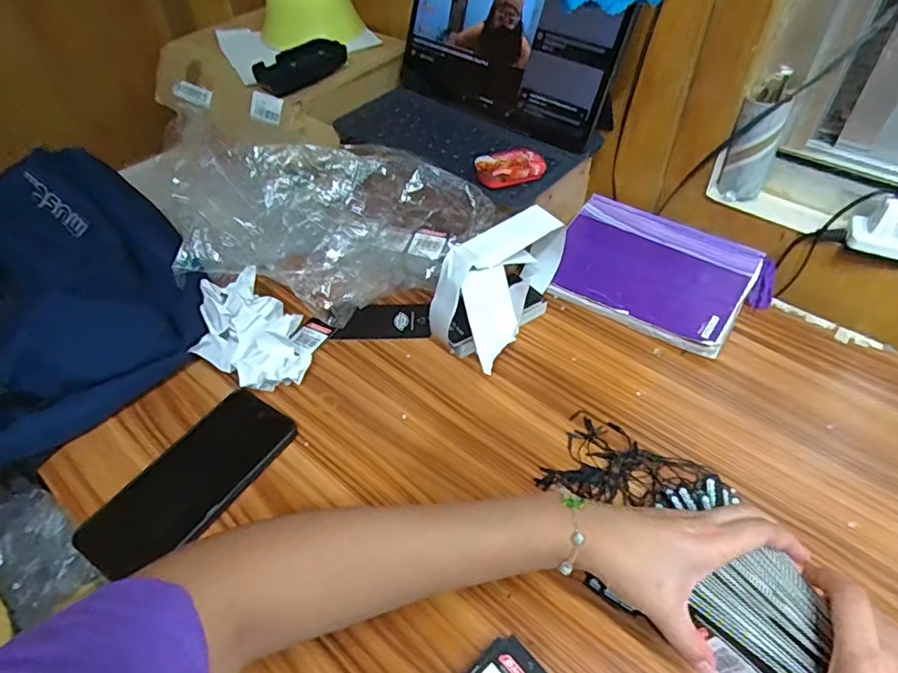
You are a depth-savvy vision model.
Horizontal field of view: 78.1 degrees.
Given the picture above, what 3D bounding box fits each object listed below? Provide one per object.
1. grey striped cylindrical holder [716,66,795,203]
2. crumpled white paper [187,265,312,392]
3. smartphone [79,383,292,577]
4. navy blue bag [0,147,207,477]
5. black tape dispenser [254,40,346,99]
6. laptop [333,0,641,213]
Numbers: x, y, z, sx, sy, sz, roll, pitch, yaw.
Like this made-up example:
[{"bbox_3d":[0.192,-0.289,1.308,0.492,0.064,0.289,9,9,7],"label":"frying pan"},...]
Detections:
[{"bbox_3d":[0.305,-0.196,0.555,0.047,0.111,0.042,-9,47,-6],"label":"grey striped cylindrical holder"},{"bbox_3d":[-0.188,-0.005,0.536,0.102,0.055,0.129,-12,47,-8],"label":"crumpled white paper"},{"bbox_3d":[-0.209,0.114,0.449,0.079,0.016,0.165,29,55,19],"label":"smartphone"},{"bbox_3d":[-0.468,-0.008,0.498,0.418,0.101,0.289,-29,52,-23],"label":"navy blue bag"},{"bbox_3d":[-0.170,-0.314,0.641,0.051,0.025,0.106,27,53,25],"label":"black tape dispenser"},{"bbox_3d":[0.015,-0.277,0.575,0.269,0.158,0.195,33,56,29],"label":"laptop"}]

